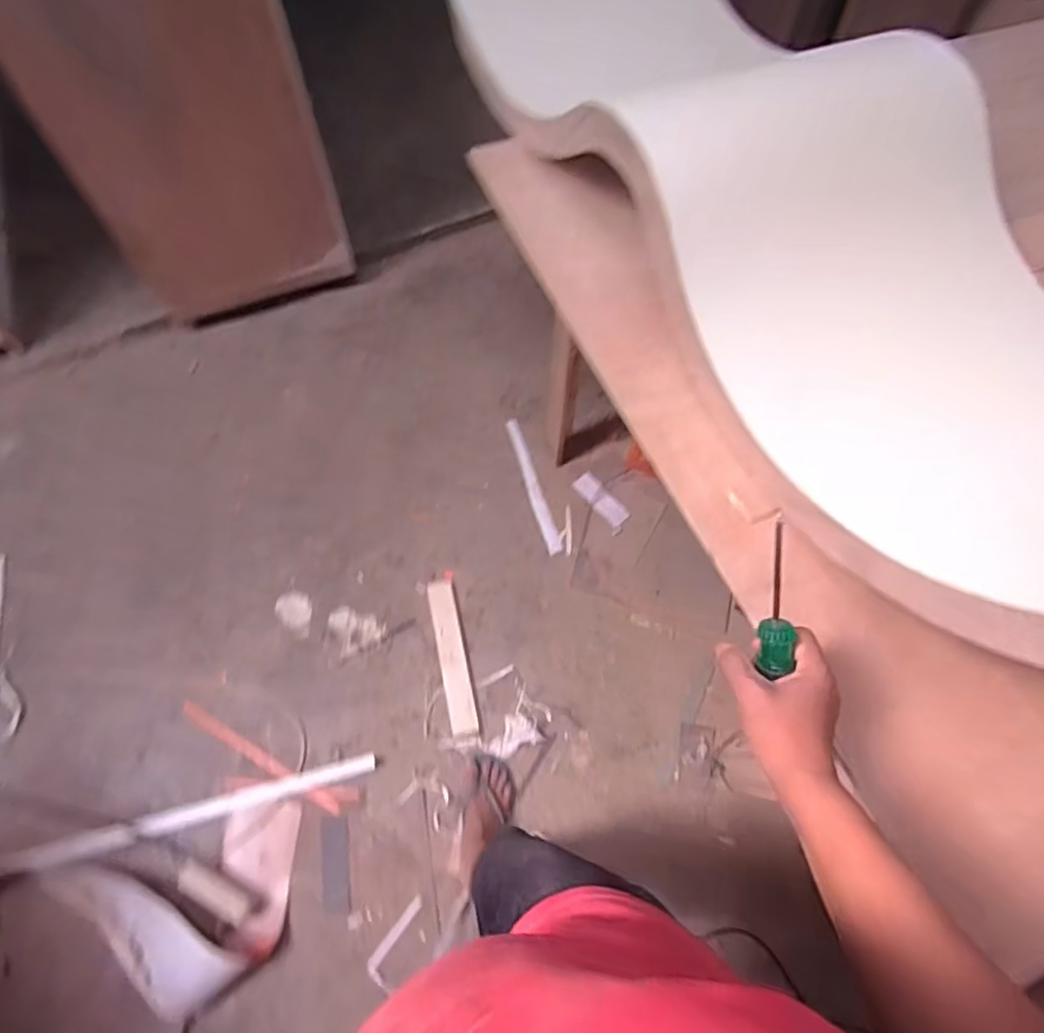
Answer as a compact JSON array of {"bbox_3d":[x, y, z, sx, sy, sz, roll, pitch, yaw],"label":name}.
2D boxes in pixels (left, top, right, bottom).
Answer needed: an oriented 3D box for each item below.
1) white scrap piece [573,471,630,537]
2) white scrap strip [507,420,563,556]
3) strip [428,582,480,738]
[{"bbox_3d":[0.226,-0.042,1.672,0.074,0.005,0.191,-33,68,-15],"label":"white scrap piece"},{"bbox_3d":[0.028,-0.092,1.703,0.046,0.013,0.444,-16,64,-8],"label":"white scrap strip"},{"bbox_3d":[-0.171,0.340,1.472,0.065,0.008,0.382,-12,64,-6],"label":"strip"}]

